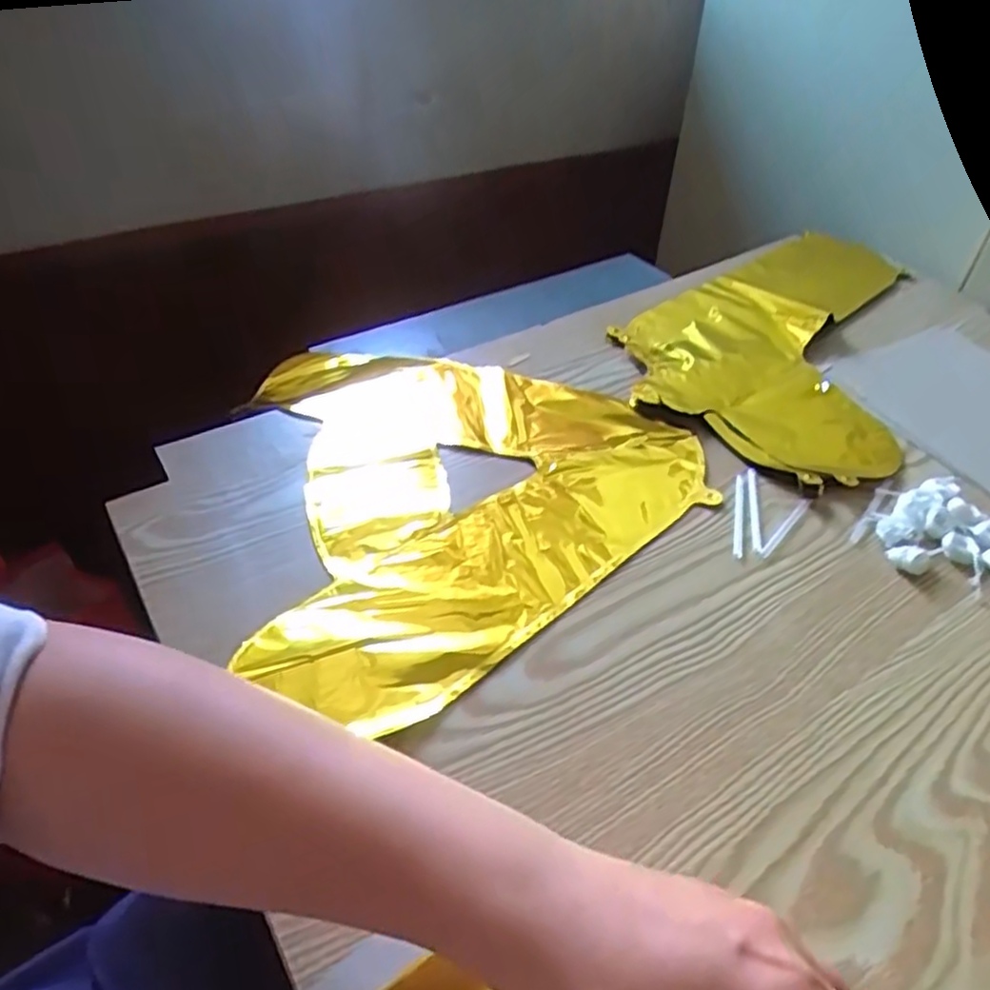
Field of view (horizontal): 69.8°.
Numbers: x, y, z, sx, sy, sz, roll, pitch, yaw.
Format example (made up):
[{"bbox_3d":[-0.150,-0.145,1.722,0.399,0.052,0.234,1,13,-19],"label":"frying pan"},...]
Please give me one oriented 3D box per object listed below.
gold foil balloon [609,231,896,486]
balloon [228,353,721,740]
[{"bbox_3d":[0.283,-0.151,0.656,0.245,0.020,0.394,31,49,28],"label":"gold foil balloon"},{"bbox_3d":[-0.006,-0.015,0.498,0.300,0.009,0.353,-5,43,-9],"label":"balloon"}]

